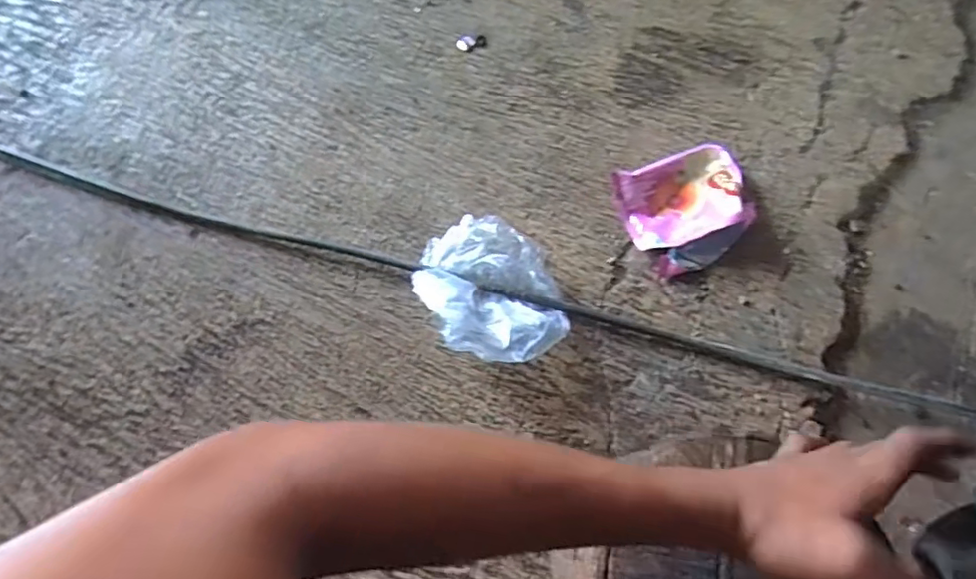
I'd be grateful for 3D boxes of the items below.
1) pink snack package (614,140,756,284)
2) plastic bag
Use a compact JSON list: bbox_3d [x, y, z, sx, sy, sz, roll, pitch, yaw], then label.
[{"bbox_3d":[0.245,-0.102,0.691,0.162,0.036,0.144,-22,68,-8],"label":"pink snack package"},{"bbox_3d":[0.000,0.000,0.647,0.143,0.055,0.184,-27,68,-10],"label":"plastic bag"}]

